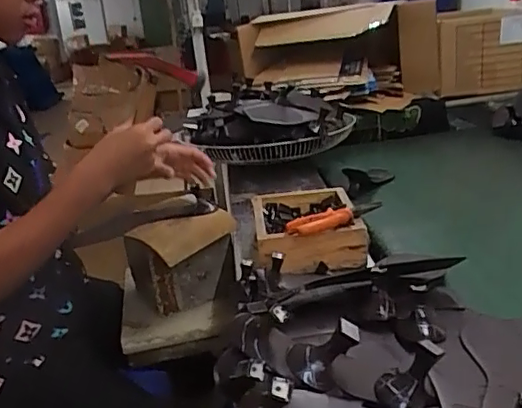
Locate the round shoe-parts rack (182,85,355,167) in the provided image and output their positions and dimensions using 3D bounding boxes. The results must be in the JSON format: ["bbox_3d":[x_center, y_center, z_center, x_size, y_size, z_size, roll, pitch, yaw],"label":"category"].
[{"bbox_3d":[0.017,-0.196,1.318,0.365,0.123,0.342,-6,19,2],"label":"round shoe-parts rack"}]

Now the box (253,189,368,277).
[{"bbox_3d":[0.067,0.031,0.835,0.148,0.057,0.194,-7,19,-2],"label":"box"}]

